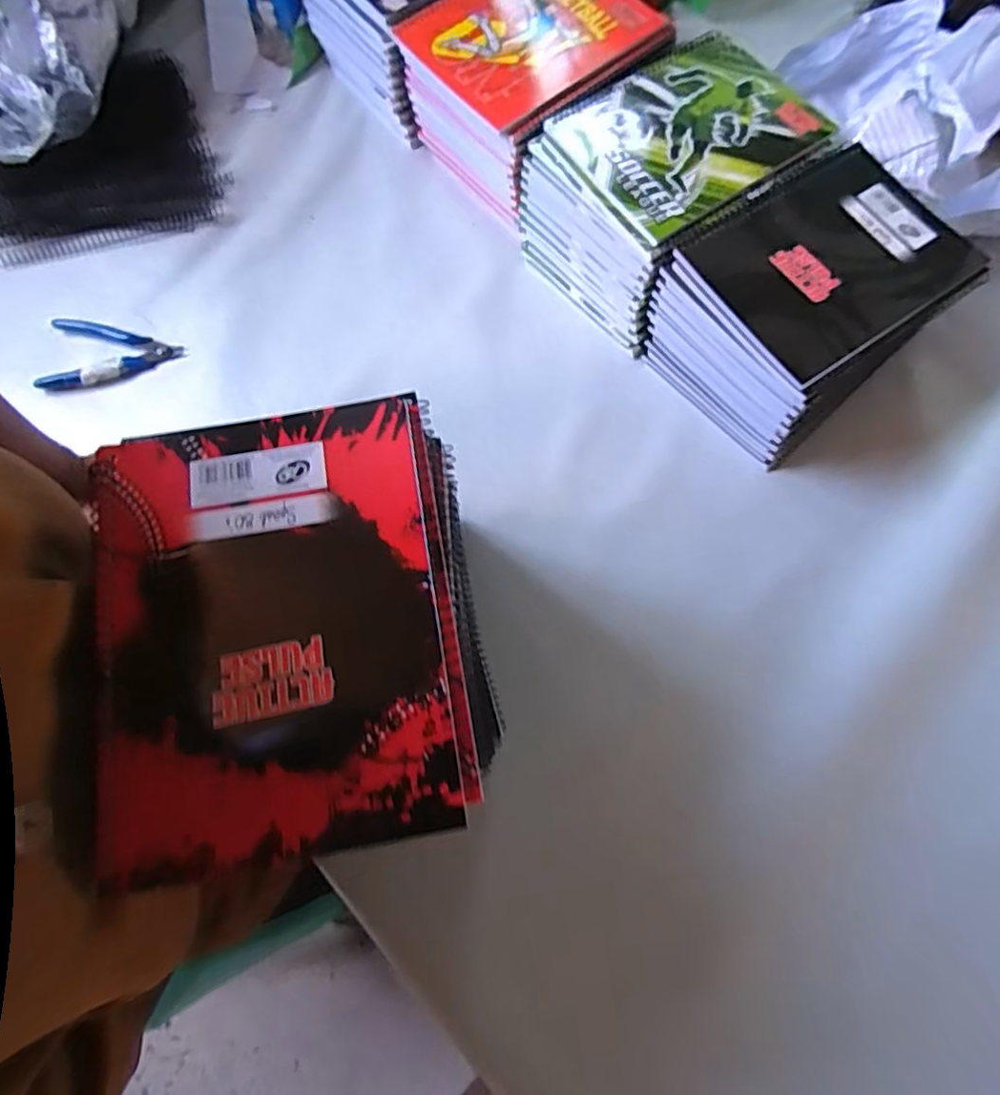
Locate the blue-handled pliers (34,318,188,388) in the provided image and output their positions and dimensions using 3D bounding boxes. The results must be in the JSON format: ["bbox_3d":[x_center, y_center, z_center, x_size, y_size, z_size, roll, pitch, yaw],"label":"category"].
[{"bbox_3d":[-0.354,-0.174,0.557,0.119,0.014,0.072,4,74,1],"label":"blue-handled pliers"}]

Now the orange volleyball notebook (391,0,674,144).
[{"bbox_3d":[0.028,-0.452,0.535,0.184,0.011,0.161,-36,78,-10],"label":"orange volleyball notebook"}]

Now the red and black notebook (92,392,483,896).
[{"bbox_3d":[-0.099,0.031,0.271,0.150,0.012,0.196,-10,74,-3],"label":"red and black notebook"}]

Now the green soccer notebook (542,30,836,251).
[{"bbox_3d":[0.157,-0.346,0.505,0.197,0.005,0.149,-35,77,-9],"label":"green soccer notebook"}]

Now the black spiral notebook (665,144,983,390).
[{"bbox_3d":[0.257,-0.226,0.474,0.195,0.011,0.154,-34,77,-9],"label":"black spiral notebook"}]

